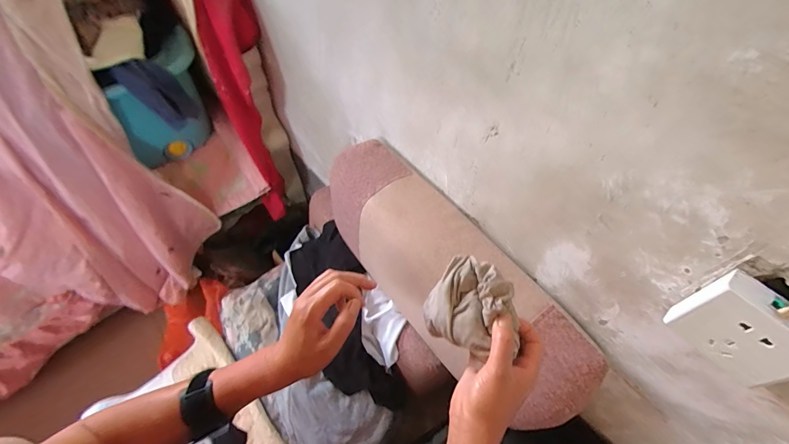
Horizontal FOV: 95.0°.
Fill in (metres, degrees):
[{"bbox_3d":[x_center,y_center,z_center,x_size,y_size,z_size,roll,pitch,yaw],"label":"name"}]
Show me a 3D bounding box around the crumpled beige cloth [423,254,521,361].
[{"bbox_3d":[0.087,0.094,0.403,0.095,0.069,0.083,36,63,22],"label":"crumpled beige cloth"}]

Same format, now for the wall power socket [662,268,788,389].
[{"bbox_3d":[0.312,0.099,0.324,0.025,0.095,0.086,-34,62,-20],"label":"wall power socket"}]

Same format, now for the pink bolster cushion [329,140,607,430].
[{"bbox_3d":[0.063,0.064,0.618,0.164,0.149,0.484,-30,60,-19],"label":"pink bolster cushion"}]

